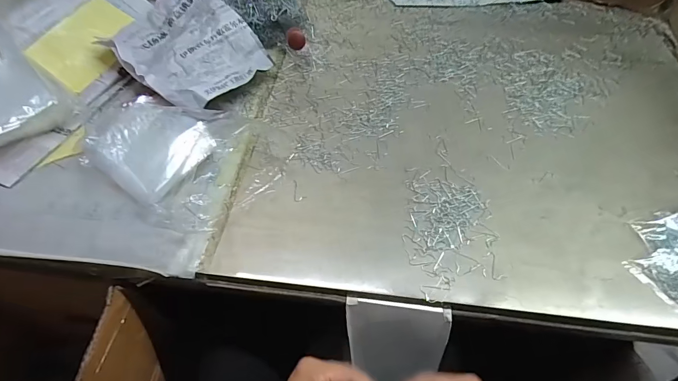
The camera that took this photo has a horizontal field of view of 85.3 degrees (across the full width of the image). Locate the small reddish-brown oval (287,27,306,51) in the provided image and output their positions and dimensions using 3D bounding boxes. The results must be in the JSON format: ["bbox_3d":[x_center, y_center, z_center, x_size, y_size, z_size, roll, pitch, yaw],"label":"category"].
[{"bbox_3d":[-0.063,-0.222,0.537,0.026,0.021,0.025,-8,55,-6],"label":"small reddish-brown oval"}]

